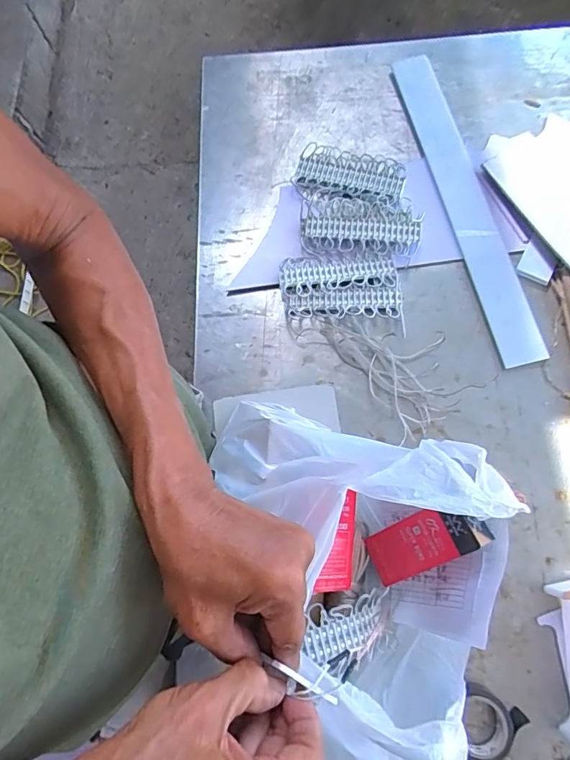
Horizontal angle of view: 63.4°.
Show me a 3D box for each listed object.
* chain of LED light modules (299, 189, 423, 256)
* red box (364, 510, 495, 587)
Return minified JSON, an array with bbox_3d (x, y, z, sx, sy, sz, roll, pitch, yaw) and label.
[{"bbox_3d":[0.092,-0.192,0.565,0.145,0.013,0.075,15,75,6],"label":"chain of LED light modules"},{"bbox_3d":[0.127,0.149,0.426,0.111,0.027,0.047,-35,71,35],"label":"red box"}]

